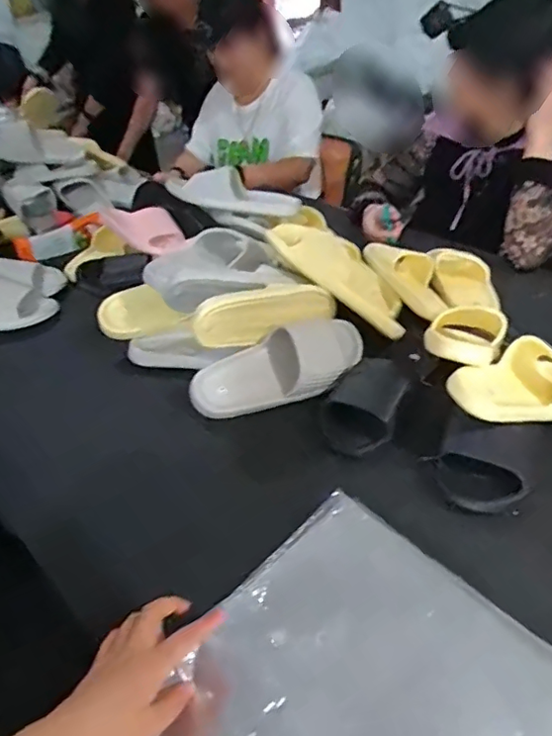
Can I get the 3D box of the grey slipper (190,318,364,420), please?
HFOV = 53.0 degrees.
[{"bbox_3d":[0.006,-0.011,0.785,0.259,0.106,0.089,-14,38,-13],"label":"grey slipper"}]

